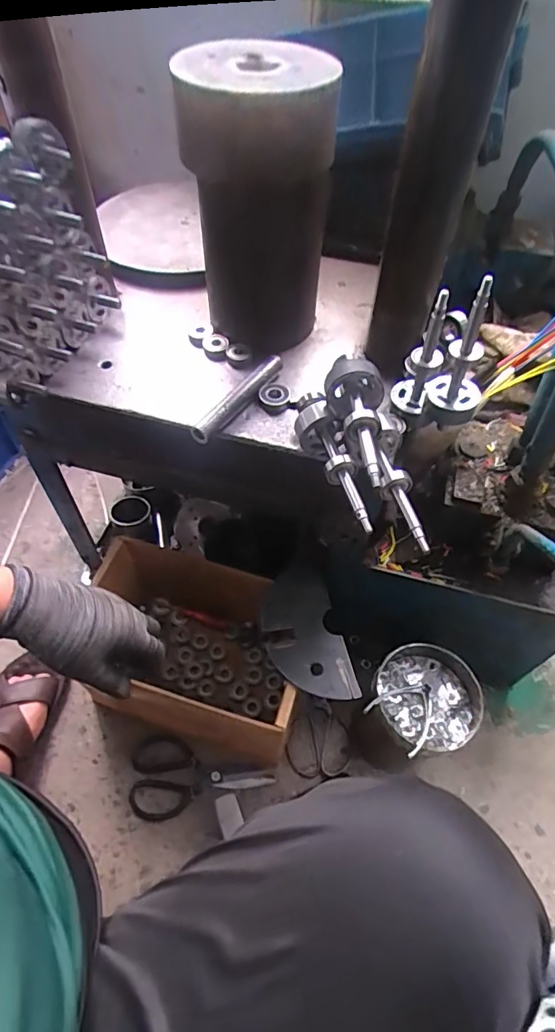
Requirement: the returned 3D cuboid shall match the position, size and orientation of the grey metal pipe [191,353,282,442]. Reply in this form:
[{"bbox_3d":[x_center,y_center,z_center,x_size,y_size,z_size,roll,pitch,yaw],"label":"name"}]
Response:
[{"bbox_3d":[-0.043,-0.128,0.550,0.021,0.023,0.139,33,60,19],"label":"grey metal pipe"}]

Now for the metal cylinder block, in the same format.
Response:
[{"bbox_3d":[-0.018,-0.302,0.520,0.134,0.240,0.146,1,55,-1],"label":"metal cylinder block"}]

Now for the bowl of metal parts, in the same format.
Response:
[{"bbox_3d":[0.185,0.224,0.633,0.128,0.045,0.121,1,55,-1],"label":"bowl of metal parts"}]

